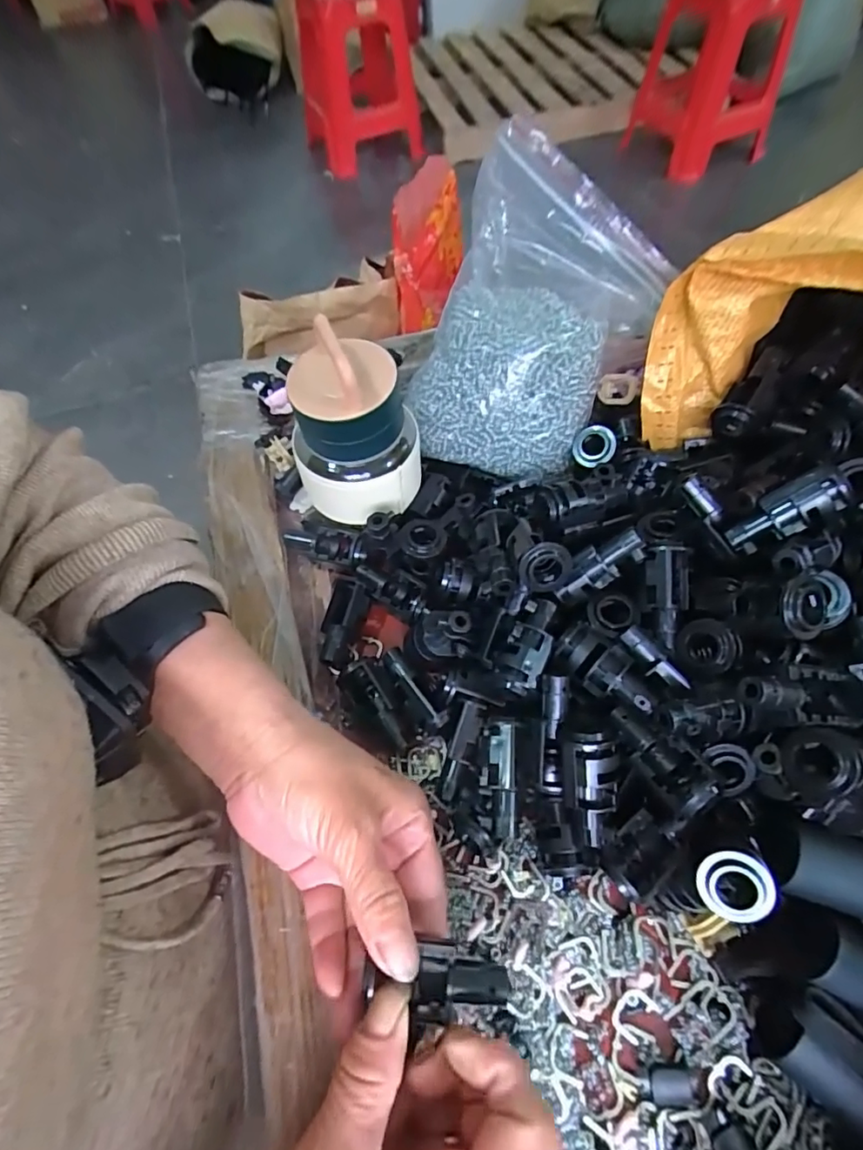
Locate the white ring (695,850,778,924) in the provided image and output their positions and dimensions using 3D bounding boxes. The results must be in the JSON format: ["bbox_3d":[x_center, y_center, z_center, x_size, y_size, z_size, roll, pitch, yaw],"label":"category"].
[{"bbox_3d":[0.120,0.123,0.213,0.027,0.007,0.026,-1,86,21],"label":"white ring"}]

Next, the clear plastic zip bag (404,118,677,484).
[{"bbox_3d":[0.067,-0.164,0.347,0.123,0.127,0.155,22,63,16],"label":"clear plastic zip bag"}]

